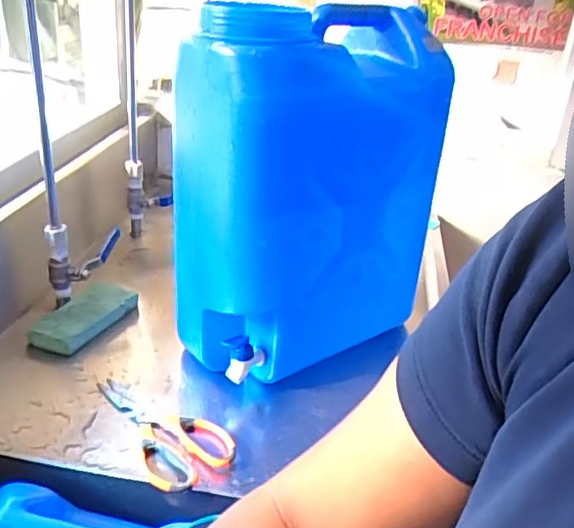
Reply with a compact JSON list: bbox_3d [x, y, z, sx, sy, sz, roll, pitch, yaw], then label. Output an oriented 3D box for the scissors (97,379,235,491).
[{"bbox_3d":[-0.133,0.170,0.665,0.086,0.020,0.200,-13,32,-30],"label":"scissors"}]

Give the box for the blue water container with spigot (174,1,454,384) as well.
[{"bbox_3d":[0.034,-0.088,0.715,0.310,0.376,0.141,-15,33,-33],"label":"blue water container with spigot"}]

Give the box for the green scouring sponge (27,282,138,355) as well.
[{"bbox_3d":[-0.268,0.071,0.822,0.068,0.034,0.155,14,29,18],"label":"green scouring sponge"}]

